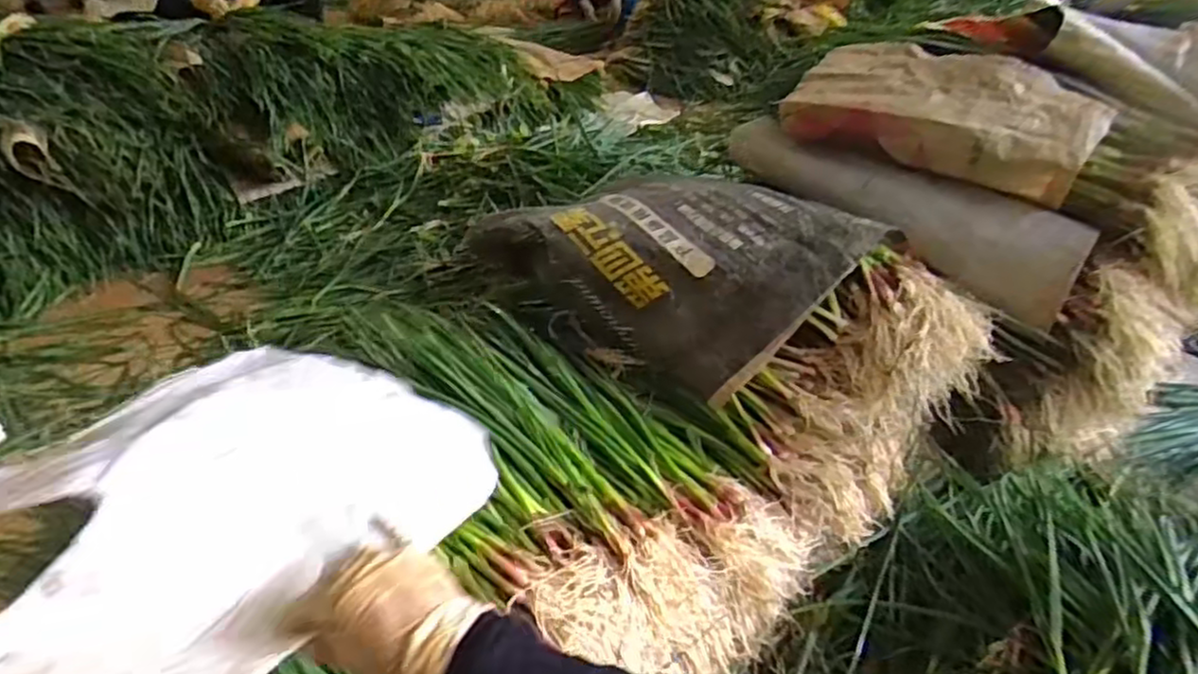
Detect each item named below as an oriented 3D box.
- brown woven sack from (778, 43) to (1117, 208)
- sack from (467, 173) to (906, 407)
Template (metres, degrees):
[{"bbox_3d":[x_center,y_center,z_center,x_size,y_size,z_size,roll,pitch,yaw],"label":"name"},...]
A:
[{"bbox_3d":[0.529,-0.349,1.123,0.430,0.127,0.209,28,41,30],"label":"brown woven sack"},{"bbox_3d":[0.090,-0.121,1.108,0.295,0.205,0.540,-26,45,-37],"label":"sack"}]

